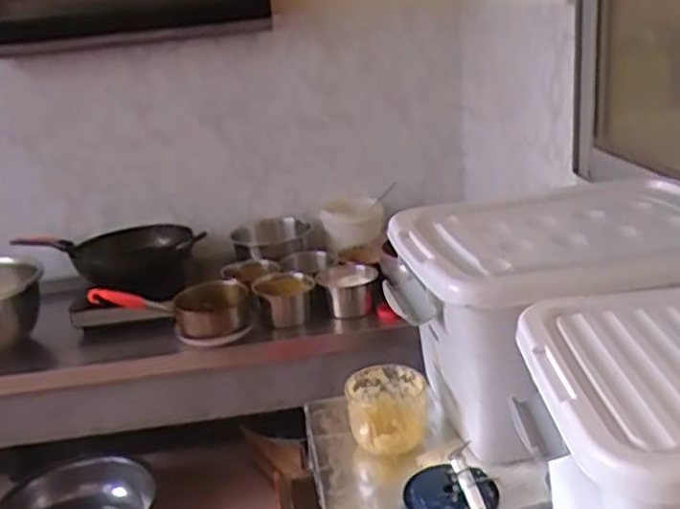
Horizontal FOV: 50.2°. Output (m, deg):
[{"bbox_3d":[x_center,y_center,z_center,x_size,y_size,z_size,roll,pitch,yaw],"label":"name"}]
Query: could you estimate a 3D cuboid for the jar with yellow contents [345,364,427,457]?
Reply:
[{"bbox_3d":[0.060,0.198,0.919,0.100,0.080,0.086,-5,20,2],"label":"jar with yellow contents"}]

